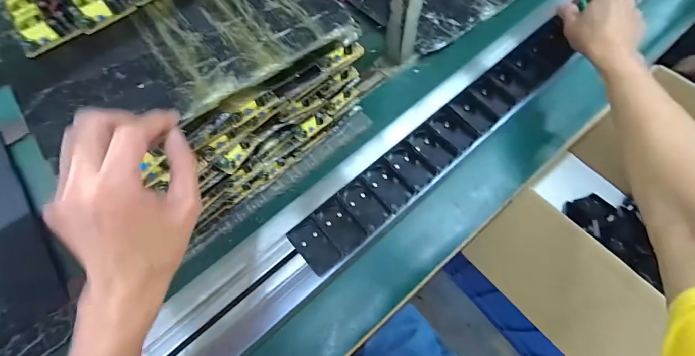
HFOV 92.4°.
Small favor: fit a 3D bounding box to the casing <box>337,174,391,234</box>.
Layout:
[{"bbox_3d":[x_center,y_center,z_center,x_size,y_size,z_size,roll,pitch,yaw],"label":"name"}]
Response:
[{"bbox_3d":[0.023,0.035,0.455,0.044,0.008,0.069,-33,68,-11],"label":"casing"}]

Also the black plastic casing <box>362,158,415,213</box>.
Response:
[{"bbox_3d":[0.057,0.010,0.467,0.040,0.020,0.070,-33,68,-11],"label":"black plastic casing"}]

